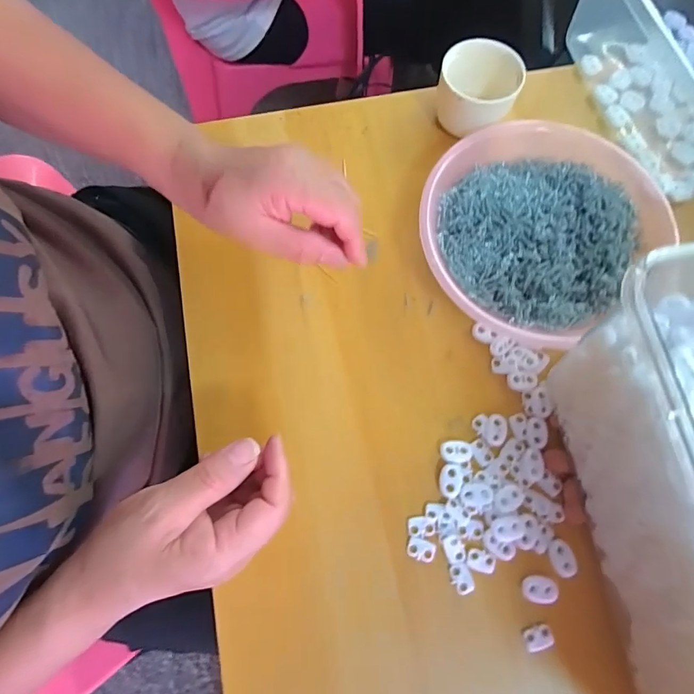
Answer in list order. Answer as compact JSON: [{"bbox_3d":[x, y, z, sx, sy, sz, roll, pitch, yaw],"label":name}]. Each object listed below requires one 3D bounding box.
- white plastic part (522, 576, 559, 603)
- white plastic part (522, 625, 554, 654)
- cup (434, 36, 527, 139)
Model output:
[{"bbox_3d":[0.125,0.157,0.275,0.022,0.004,0.015,3,74,0],"label":"white plastic part"},{"bbox_3d":[0.122,0.185,0.270,0.019,0.005,0.012,-14,74,-5],"label":"white plastic part"},{"bbox_3d":[0.112,-0.221,0.373,0.067,0.051,0.063,19,74,4],"label":"cup"}]

